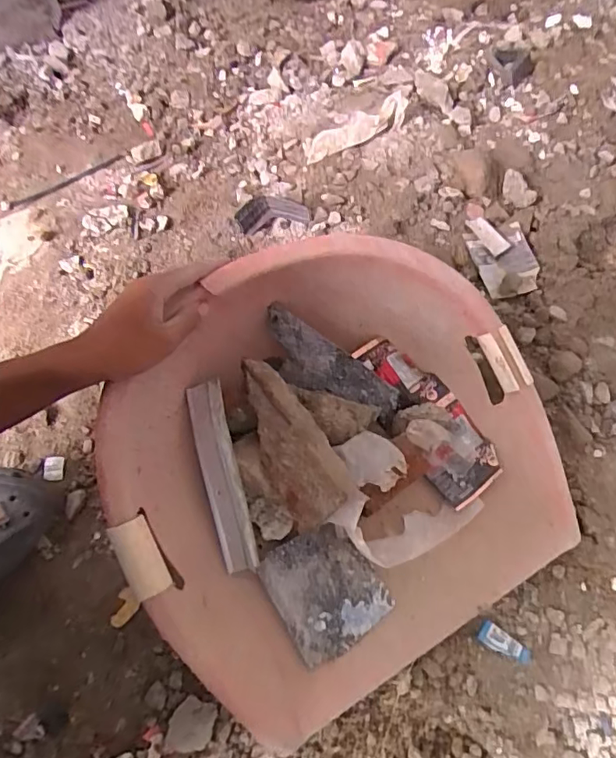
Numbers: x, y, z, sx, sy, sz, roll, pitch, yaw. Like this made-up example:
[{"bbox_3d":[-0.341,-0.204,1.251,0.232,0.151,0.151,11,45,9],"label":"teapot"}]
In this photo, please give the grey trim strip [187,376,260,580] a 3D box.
[{"bbox_3d":[-0.088,0.095,0.541,0.037,0.028,0.190,-14,75,-8],"label":"grey trim strip"}]

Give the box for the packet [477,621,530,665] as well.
[{"bbox_3d":[0.198,0.267,0.540,0.053,0.013,0.021,29,65,14],"label":"packet"}]

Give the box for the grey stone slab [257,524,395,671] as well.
[{"bbox_3d":[0.018,0.207,0.532,0.105,0.005,0.110,-23,66,-26],"label":"grey stone slab"}]

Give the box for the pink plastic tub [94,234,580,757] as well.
[{"bbox_3d":[0.034,0.076,0.525,0.424,0.190,0.363,-29,66,-15],"label":"pink plastic tub"}]

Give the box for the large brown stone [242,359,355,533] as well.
[{"bbox_3d":[-0.022,0.059,0.528,0.068,0.024,0.175,-25,65,-13],"label":"large brown stone"}]

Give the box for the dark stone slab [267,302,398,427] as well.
[{"bbox_3d":[0.018,-0.009,0.605,0.169,0.074,0.030,35,22,1],"label":"dark stone slab"}]

